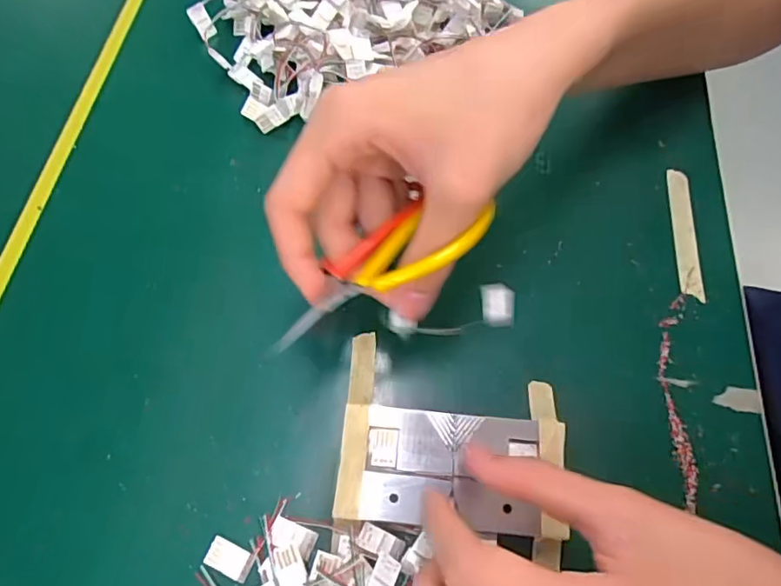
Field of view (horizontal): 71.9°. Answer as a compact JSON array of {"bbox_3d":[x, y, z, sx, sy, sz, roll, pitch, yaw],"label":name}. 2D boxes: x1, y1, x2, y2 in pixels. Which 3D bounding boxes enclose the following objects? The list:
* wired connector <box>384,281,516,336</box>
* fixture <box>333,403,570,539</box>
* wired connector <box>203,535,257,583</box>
[{"bbox_3d":[0.030,0.010,0.258,0.068,0.020,0.021,-8,63,-33],"label":"wired connector"},{"bbox_3d":[0.027,0.077,0.239,0.098,0.009,0.049,5,65,0],"label":"fixture"},{"bbox_3d":[-0.069,0.113,0.229,0.021,0.004,0.012,23,67,8],"label":"wired connector"}]

